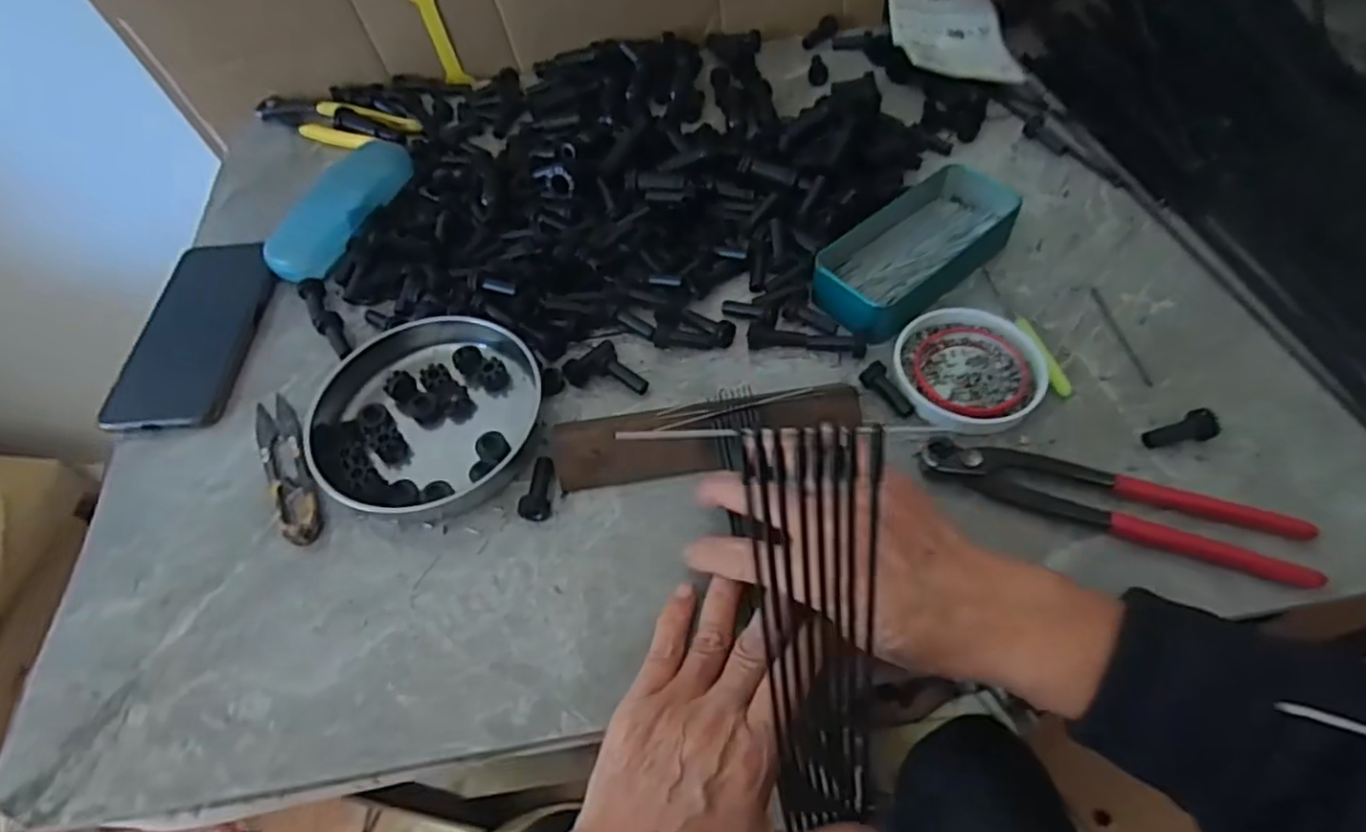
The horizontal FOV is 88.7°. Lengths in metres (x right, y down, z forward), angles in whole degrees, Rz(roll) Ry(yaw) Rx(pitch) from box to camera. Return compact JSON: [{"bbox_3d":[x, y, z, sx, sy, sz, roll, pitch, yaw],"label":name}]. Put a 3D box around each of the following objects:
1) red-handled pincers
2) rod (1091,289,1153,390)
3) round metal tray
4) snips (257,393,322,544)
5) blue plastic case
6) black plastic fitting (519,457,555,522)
[{"bbox_3d":[0.230,0.049,0.378,0.194,0.016,0.041,13,58,12],"label":"red-handled pincers"},{"bbox_3d":[0.286,-0.054,0.456,0.006,0.004,0.085,-6,56,0],"label":"rod"},{"bbox_3d":[-0.158,-0.005,0.434,0.137,0.021,0.137,-2,56,3],"label":"round metal tray"},{"bbox_3d":[-0.244,0.028,0.428,0.025,0.012,0.117,-29,59,-15],"label":"snips"},{"bbox_3d":[-0.265,-0.168,0.548,0.045,0.027,0.155,13,58,12],"label":"blue plastic case"},{"bbox_3d":[-0.084,0.043,0.408,0.018,0.011,0.038,-3,56,2],"label":"black plastic fitting"}]

